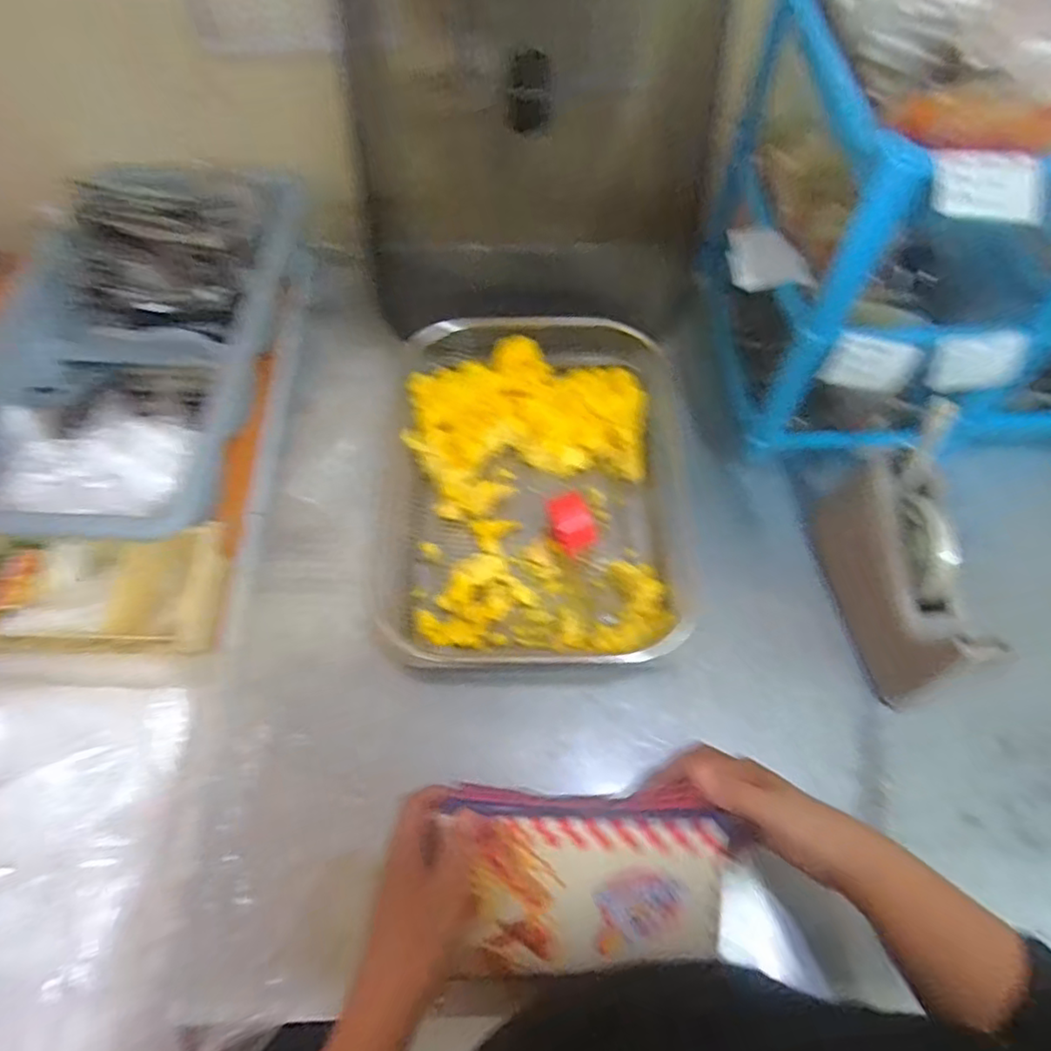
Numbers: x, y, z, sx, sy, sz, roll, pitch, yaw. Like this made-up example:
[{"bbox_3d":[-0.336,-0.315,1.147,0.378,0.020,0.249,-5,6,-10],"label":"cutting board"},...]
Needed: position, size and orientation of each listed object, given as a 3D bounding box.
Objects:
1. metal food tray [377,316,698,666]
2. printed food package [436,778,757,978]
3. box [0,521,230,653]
[{"bbox_3d":[0.013,-0.044,0.609,0.287,0.049,0.353,0,61,0],"label":"metal food tray"},{"bbox_3d":[0.042,0.227,0.406,0.180,0.052,0.113,-1,67,2],"label":"printed food package"},{"bbox_3d":[-0.392,0.066,0.573,0.238,0.076,0.108,-3,62,-1],"label":"box"}]

